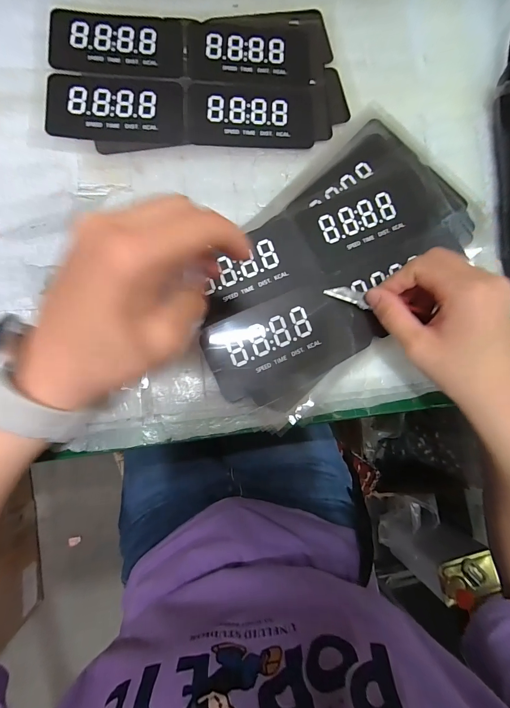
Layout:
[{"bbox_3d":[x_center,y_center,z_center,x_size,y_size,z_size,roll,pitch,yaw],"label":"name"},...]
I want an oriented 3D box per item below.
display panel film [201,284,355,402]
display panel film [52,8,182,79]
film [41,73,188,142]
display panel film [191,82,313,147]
[{"bbox_3d":[0.022,-0.010,0.258,0.118,0.005,0.070,-25,87,-9],"label":"display panel film"},{"bbox_3d":[-0.119,-0.272,0.281,0.111,0.004,0.060,-1,85,-7],"label":"display panel film"},{"bbox_3d":[-0.117,-0.208,0.272,0.109,0.004,0.058,0,84,-7],"label":"film"},{"bbox_3d":[-0.001,-0.213,0.283,0.112,0.004,0.057,-1,84,-7],"label":"display panel film"}]

